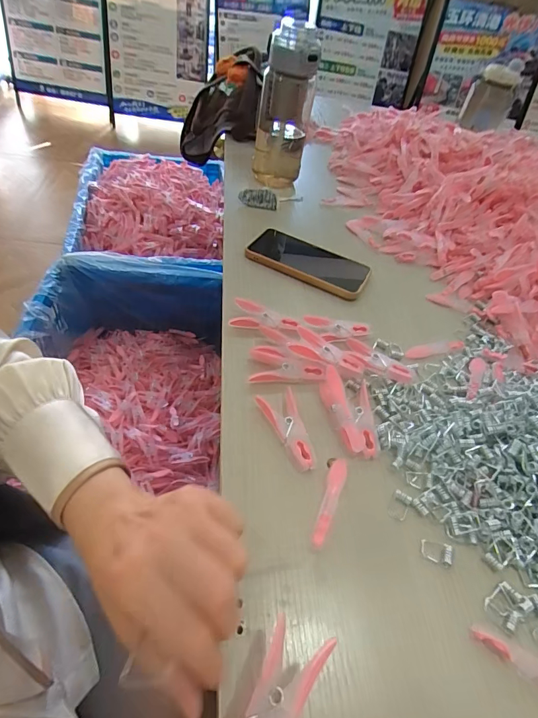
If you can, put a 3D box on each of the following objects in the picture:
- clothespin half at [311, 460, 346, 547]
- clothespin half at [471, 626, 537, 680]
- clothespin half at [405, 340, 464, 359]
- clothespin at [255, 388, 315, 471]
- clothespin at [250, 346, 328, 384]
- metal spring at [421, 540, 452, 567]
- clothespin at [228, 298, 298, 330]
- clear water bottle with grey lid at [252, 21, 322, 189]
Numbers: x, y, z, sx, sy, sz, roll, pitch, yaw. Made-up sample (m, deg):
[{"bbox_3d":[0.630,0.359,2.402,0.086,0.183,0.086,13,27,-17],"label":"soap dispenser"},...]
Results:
[{"bbox_3d":[0.048,0.108,0.310,0.014,0.006,0.075,20,48,7],"label":"clothespin half"},{"bbox_3d":[0.175,0.200,0.254,0.086,0.008,0.013,26,49,12],"label":"clothespin half"},{"bbox_3d":[0.188,-0.012,0.449,0.081,0.010,0.012,-9,51,-19],"label":"clothespin half"},{"bbox_3d":[0.018,0.061,0.345,0.030,0.014,0.073,-13,52,-22],"label":"clothespin"},{"bbox_3d":[0.018,0.004,0.389,0.071,0.008,0.035,-2,70,-7],"label":"clothespin"},{"bbox_3d":[0.126,0.144,0.298,0.021,0.005,0.015,20,48,7],"label":"metal spring"},{"bbox_3d":[-0.005,-0.045,0.433,0.070,0.017,0.034,10,47,-2],"label":"clothespin"},{"bbox_3d":[0.023,-0.384,0.616,0.085,0.205,0.084,5,48,-7],"label":"clear water bottle with grey lid"}]

